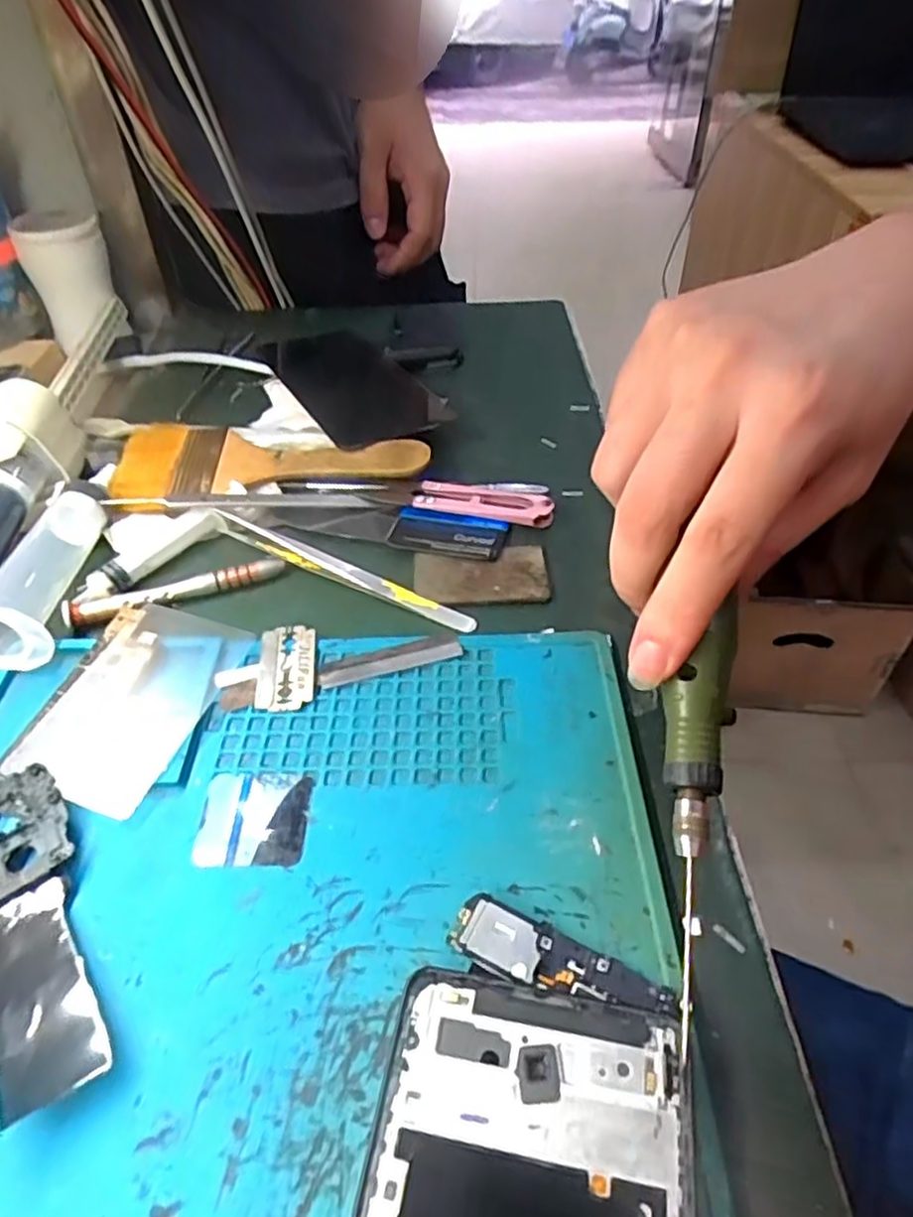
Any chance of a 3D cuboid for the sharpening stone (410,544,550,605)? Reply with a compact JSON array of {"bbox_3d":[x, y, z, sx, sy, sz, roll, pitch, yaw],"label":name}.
[{"bbox_3d":[0.011,-0.015,0.323,0.060,0.005,0.036,-2,45,-3],"label":"sharpening stone"}]

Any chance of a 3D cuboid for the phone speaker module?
[{"bbox_3d":[0.029,0.100,0.200,0.062,0.007,0.018,19,47,17],"label":"phone speaker module"}]

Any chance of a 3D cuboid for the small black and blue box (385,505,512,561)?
[{"bbox_3d":[-0.005,-0.036,0.343,0.056,0.004,0.030,13,46,12],"label":"small black and blue box"}]

